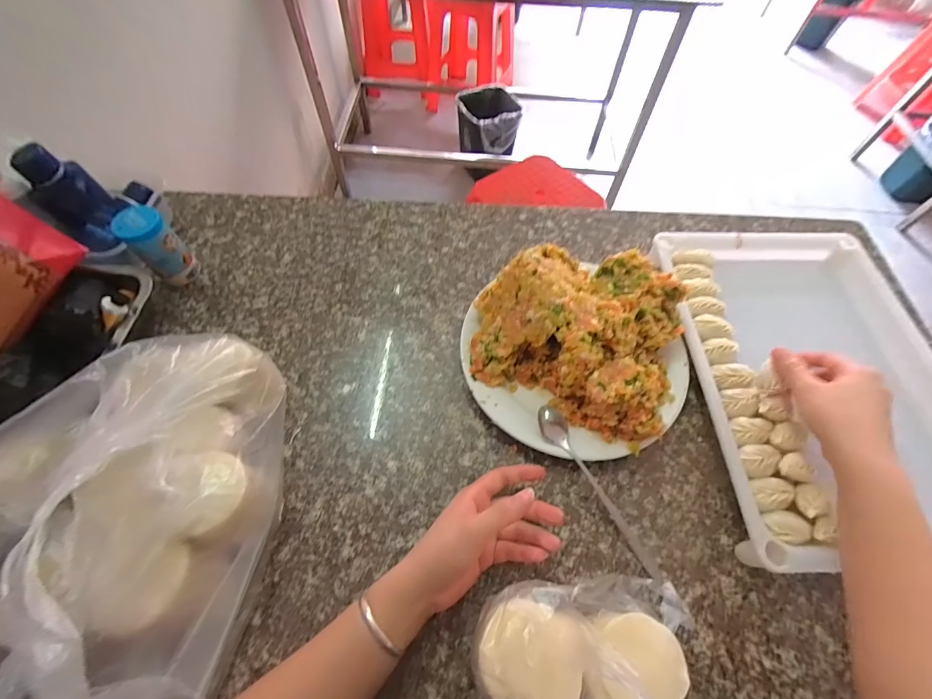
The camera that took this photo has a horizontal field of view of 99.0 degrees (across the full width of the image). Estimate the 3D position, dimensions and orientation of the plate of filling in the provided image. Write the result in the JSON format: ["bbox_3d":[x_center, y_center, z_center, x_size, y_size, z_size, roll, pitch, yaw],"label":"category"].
[{"bbox_3d":[0.119,-0.001,0.419,0.219,0.100,0.216,0,61,0],"label":"plate of filling"}]

